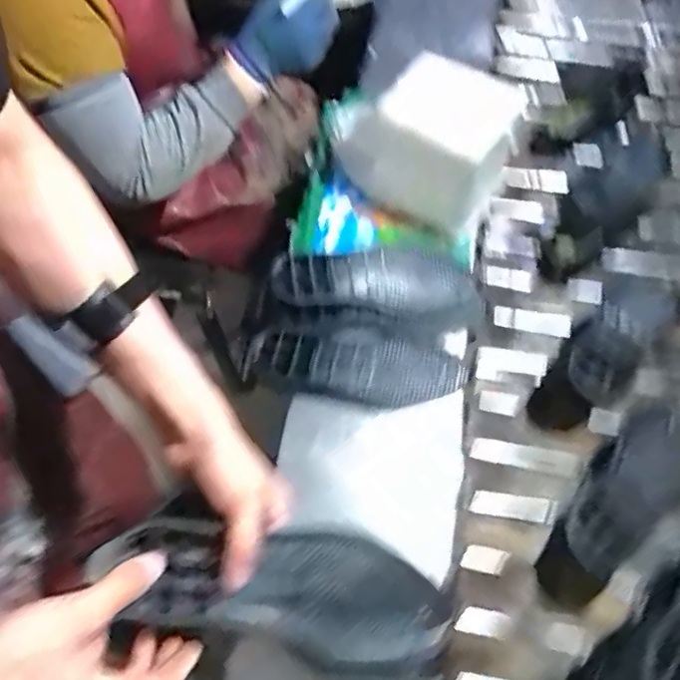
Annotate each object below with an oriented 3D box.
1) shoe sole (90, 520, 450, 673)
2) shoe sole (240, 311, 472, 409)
[{"bbox_3d":[-0.053,0.206,0.484,0.286,0.027,0.095,15,65,-9],"label":"shoe sole"},{"bbox_3d":[0.024,0.032,0.776,0.286,0.043,0.122,13,65,4],"label":"shoe sole"}]

